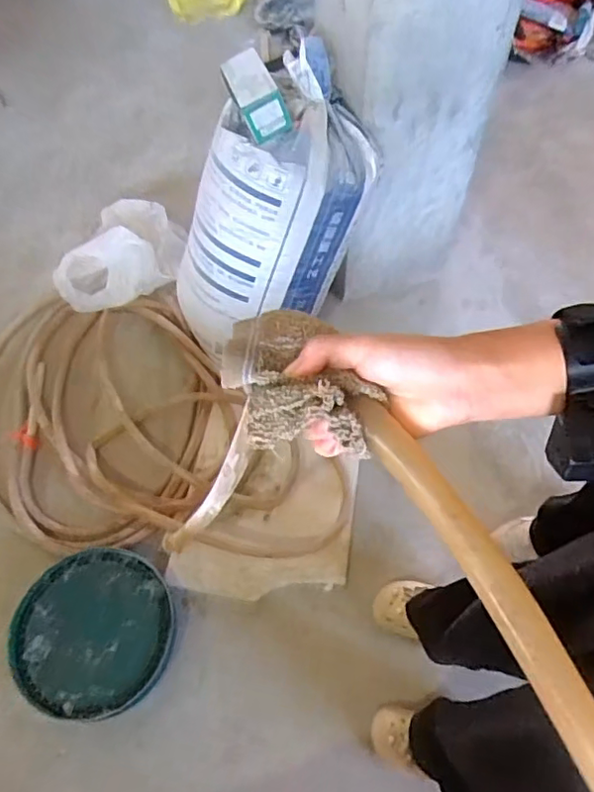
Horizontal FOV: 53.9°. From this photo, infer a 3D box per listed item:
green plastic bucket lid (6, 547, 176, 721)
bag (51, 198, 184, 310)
[{"bbox_3d":[-0.387,0.444,1.107,0.286,0.048,0.295,-3,61,2],"label":"green plastic bucket lid"},{"bbox_3d":[-0.476,-0.378,1.557,0.362,0.119,0.282,-18,62,-7],"label":"bag"}]

